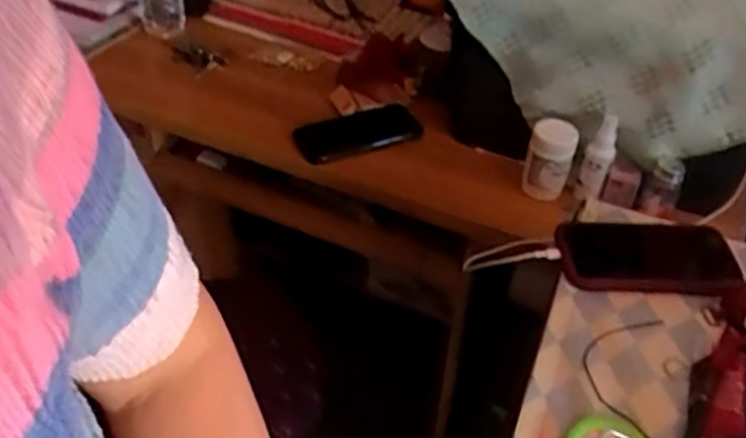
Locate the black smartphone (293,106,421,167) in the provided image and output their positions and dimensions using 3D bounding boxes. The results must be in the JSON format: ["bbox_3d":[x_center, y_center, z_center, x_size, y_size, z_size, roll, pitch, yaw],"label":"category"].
[{"bbox_3d":[-0.016,-0.120,0.994,0.188,0.014,0.089,-20,47,-24],"label":"black smartphone"}]

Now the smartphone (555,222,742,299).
[{"bbox_3d":[0.250,0.033,0.648,0.158,0.013,0.093,8,42,2],"label":"smartphone"}]

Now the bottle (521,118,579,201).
[{"bbox_3d":[0.220,-0.074,0.894,0.057,0.083,0.057,16,43,13],"label":"bottle"}]

